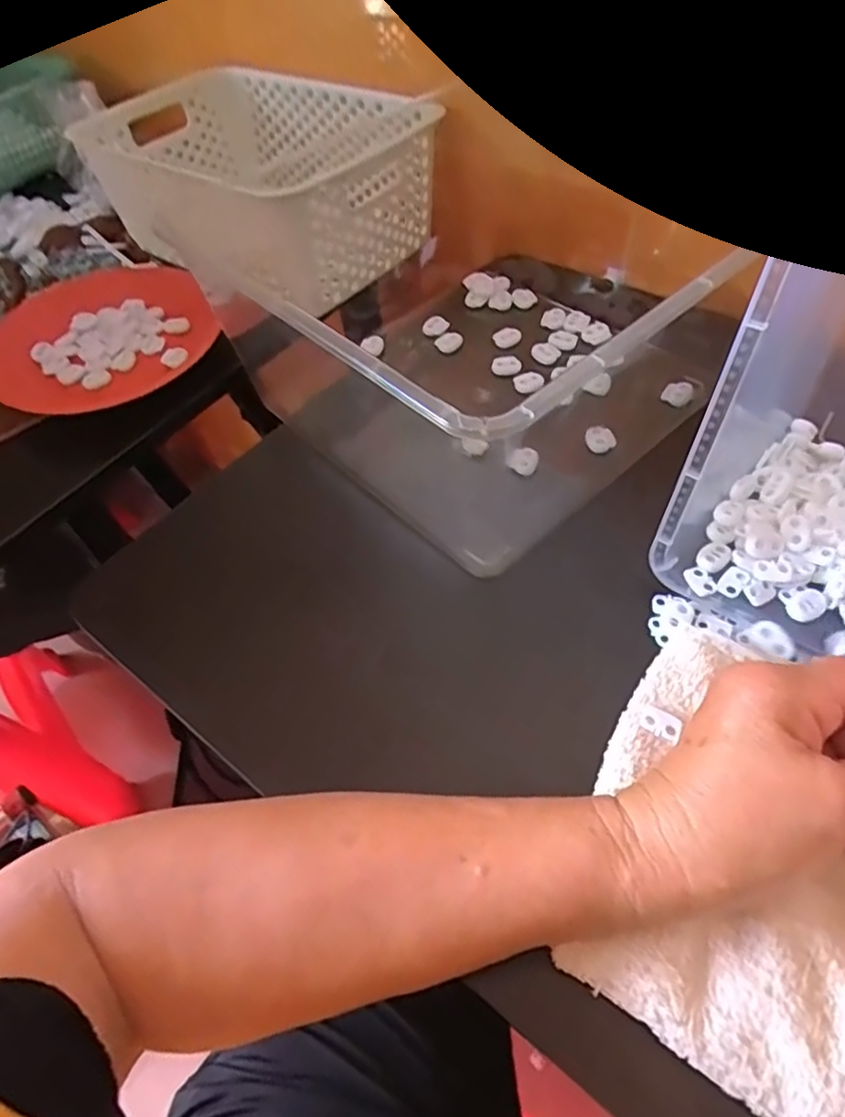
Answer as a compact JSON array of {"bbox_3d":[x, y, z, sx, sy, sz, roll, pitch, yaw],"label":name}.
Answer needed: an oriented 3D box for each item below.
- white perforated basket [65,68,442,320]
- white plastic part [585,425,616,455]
[{"bbox_3d":[-0.150,-0.371,0.623,0.330,0.111,0.195,34,63,27],"label":"white perforated basket"},{"bbox_3d":[0.122,-0.082,0.432,0.020,0.010,0.019,6,54,11],"label":"white plastic part"}]

